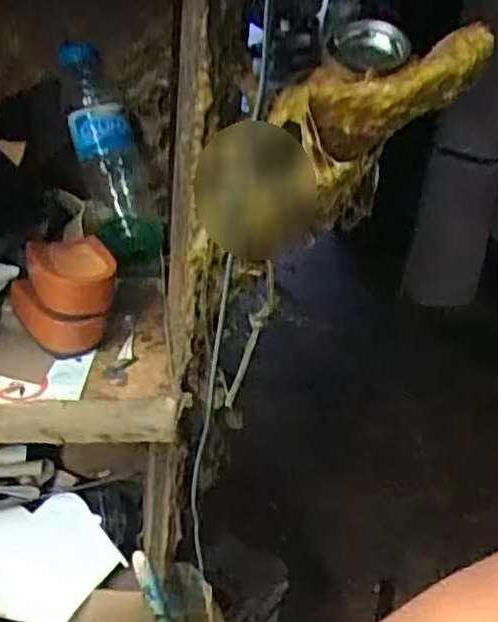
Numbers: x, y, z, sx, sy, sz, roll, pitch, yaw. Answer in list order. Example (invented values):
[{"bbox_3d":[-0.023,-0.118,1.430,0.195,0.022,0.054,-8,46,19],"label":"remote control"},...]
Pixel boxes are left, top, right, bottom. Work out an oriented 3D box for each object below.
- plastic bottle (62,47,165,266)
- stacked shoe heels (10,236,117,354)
[{"bbox_3d":[-0.130,-0.140,0.694,0.066,0.202,0.061,-5,15,43],"label":"plastic bottle"},{"bbox_3d":[-0.140,-0.006,0.580,0.074,0.082,0.068,-2,30,-15],"label":"stacked shoe heels"}]

